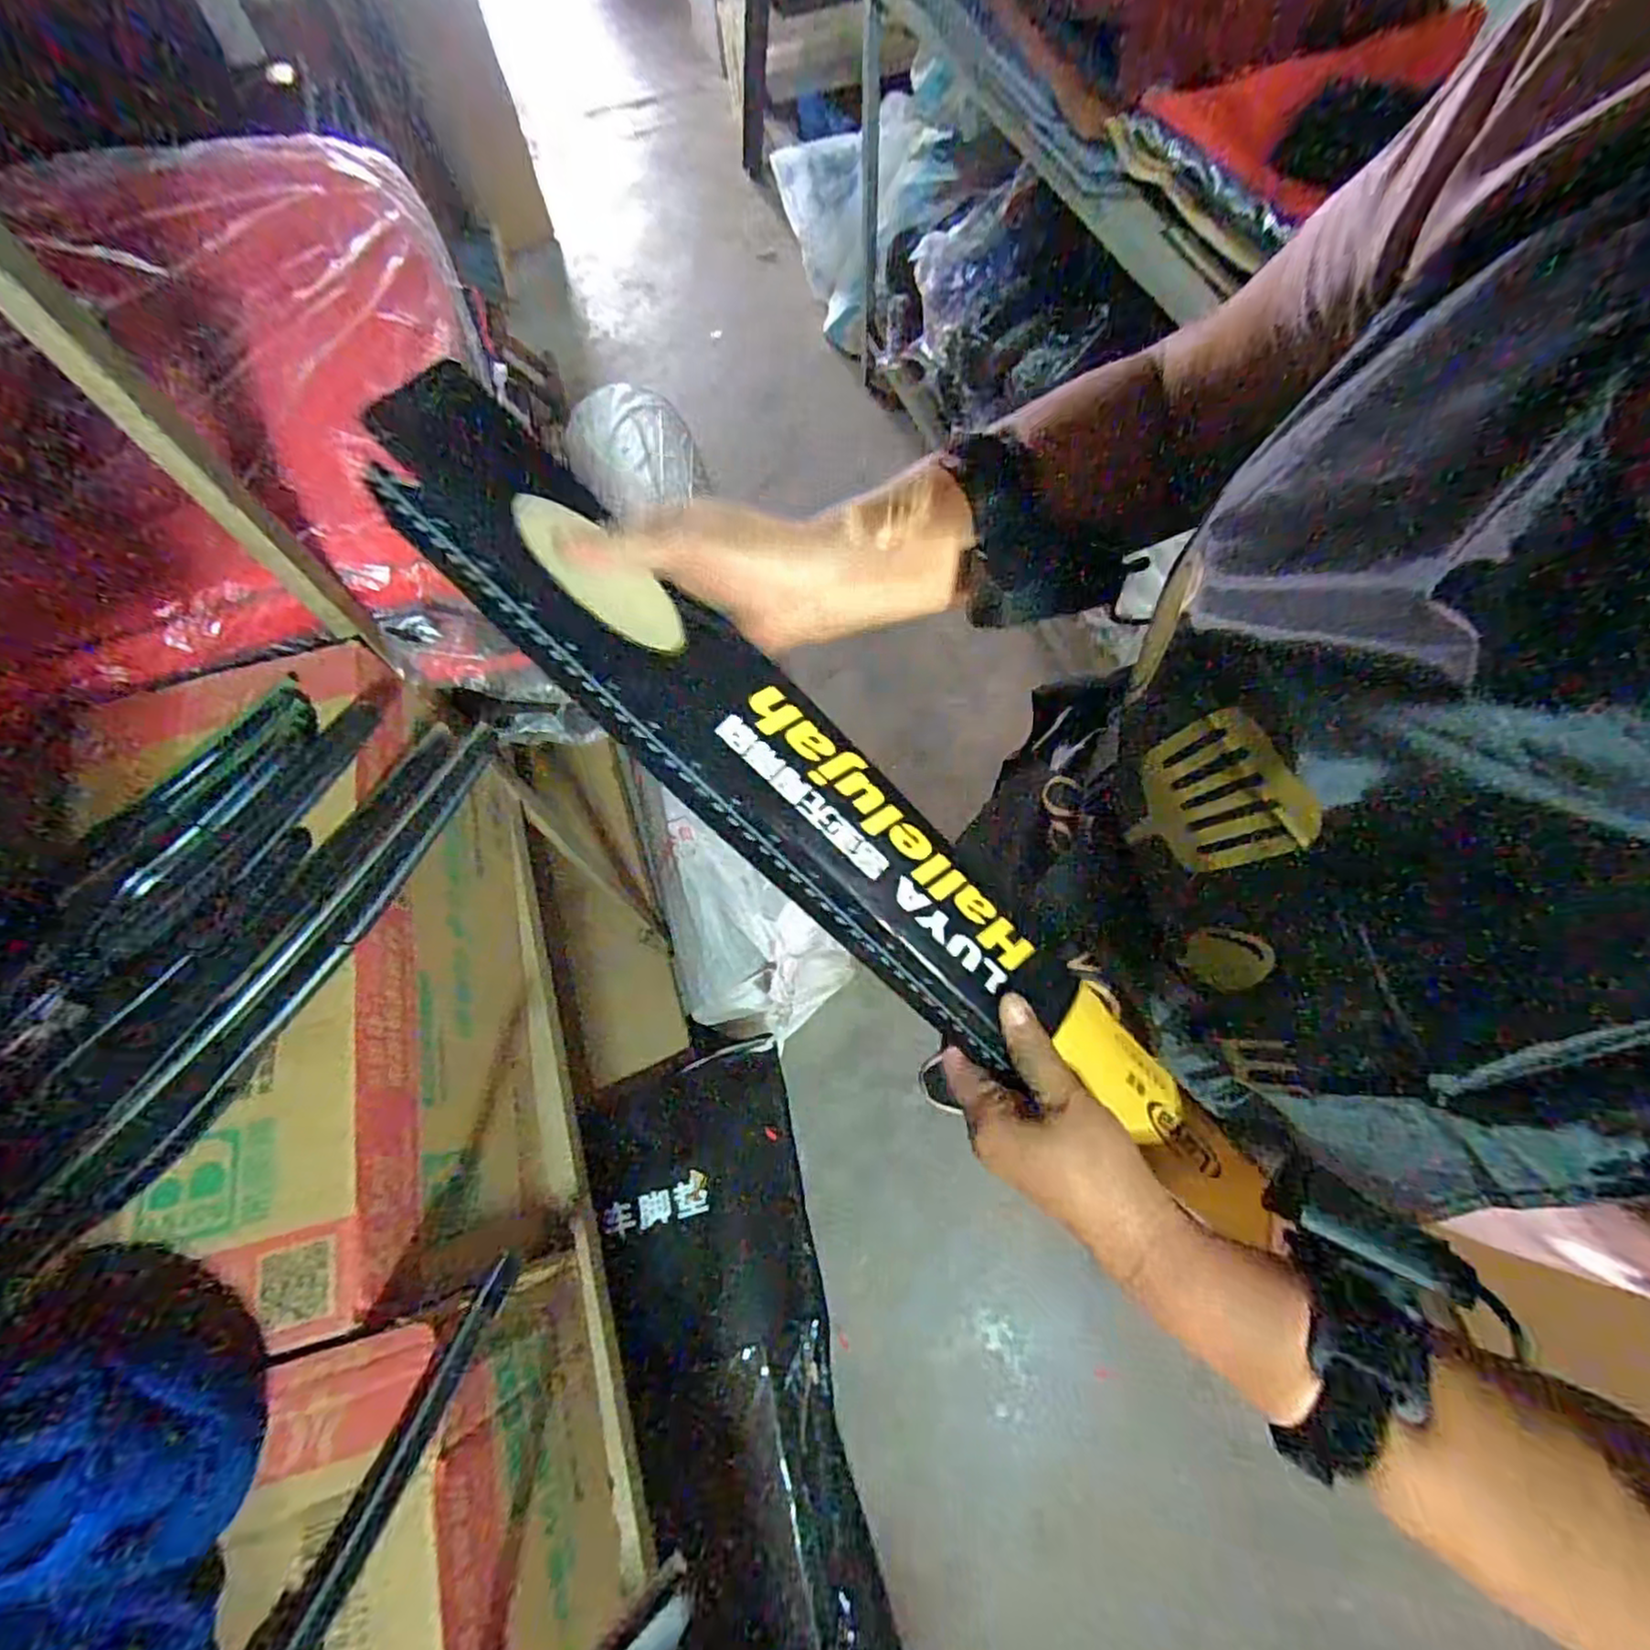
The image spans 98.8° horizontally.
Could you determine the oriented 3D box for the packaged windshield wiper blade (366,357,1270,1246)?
[{"bbox_3d":[-0.001,0.000,0.339,0.514,0.024,0.077,43,73,-5],"label":"packaged windshield wiper blade"}]

